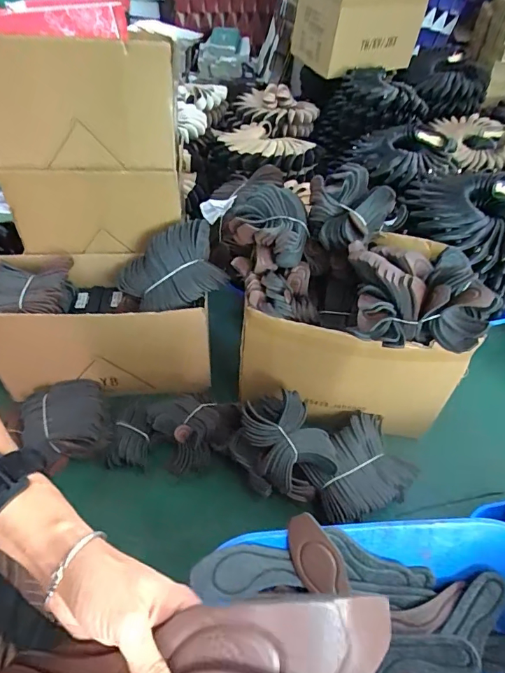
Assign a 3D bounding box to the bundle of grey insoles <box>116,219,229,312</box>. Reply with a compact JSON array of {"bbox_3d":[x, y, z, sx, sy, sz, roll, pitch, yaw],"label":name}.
[{"bbox_3d":[-0.251,-0.194,1.358,0.331,0.105,0.238,-29,80,17],"label":"bundle of grey insoles"}]

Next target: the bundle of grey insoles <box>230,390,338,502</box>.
[{"bbox_3d":[0.085,0.292,1.229,0.239,0.142,0.268,-30,55,-26],"label":"bundle of grey insoles"}]

